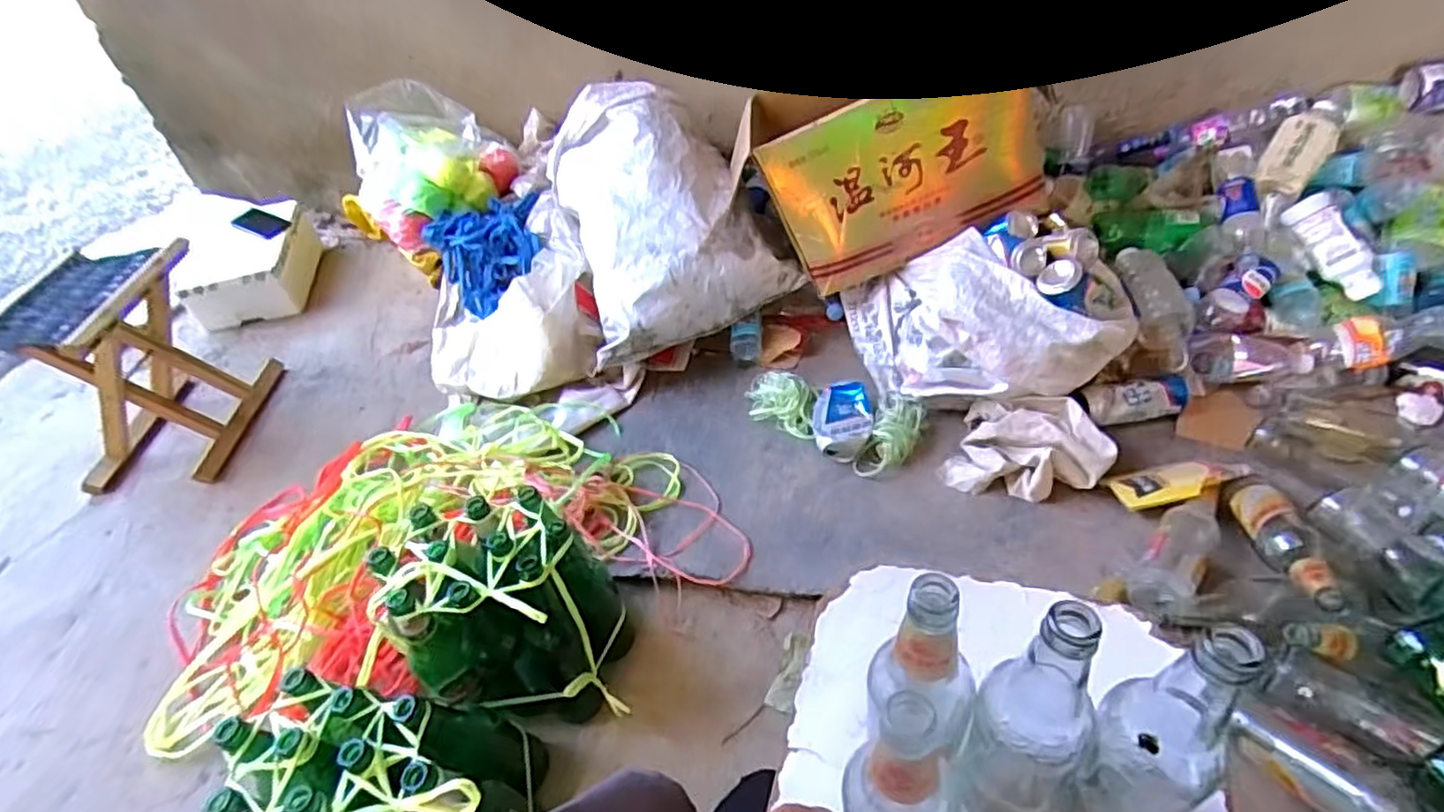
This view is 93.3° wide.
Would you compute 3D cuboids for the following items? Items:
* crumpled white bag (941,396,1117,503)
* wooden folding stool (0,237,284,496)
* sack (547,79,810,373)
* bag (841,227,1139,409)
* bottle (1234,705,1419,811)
[{"bbox_3d":[0.462,0.059,1.030,0.231,0.074,0.148,7,46,14],"label":"crumpled white bag"},{"bbox_3d":[-1.062,-0.058,1.252,0.251,0.374,0.302,-6,44,2],"label":"wooden folding stool"},{"bbox_3d":[-0.103,-0.375,1.298,0.399,0.297,0.458,-14,45,-7],"label":"sack"},{"bbox_3d":[0.424,-0.139,1.121,0.449,0.214,0.248,7,46,14],"label":"bag"},{"bbox_3d":[0.616,0.383,0.649,0.059,0.055,0.245,-21,21,-13],"label":"bottle"}]

